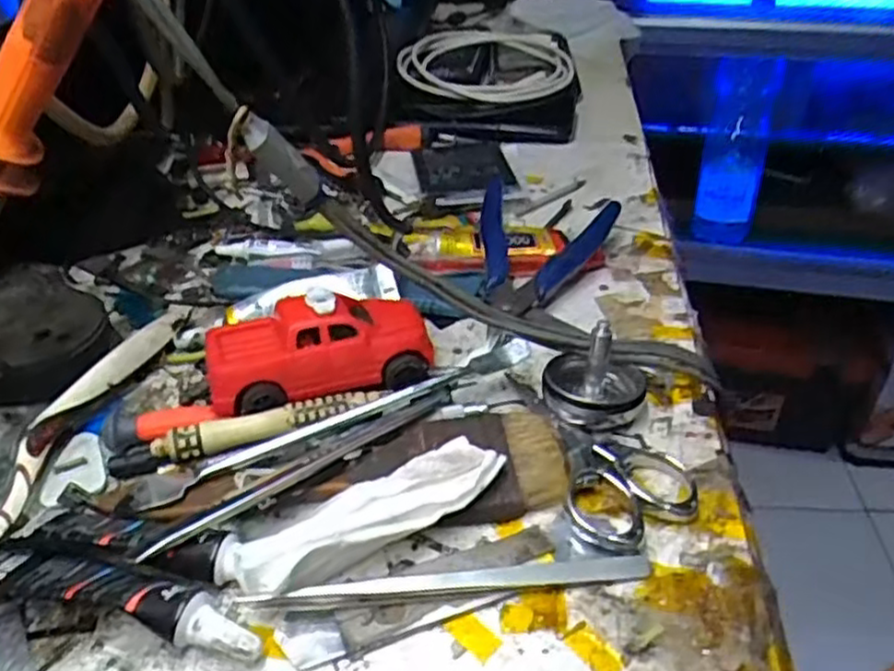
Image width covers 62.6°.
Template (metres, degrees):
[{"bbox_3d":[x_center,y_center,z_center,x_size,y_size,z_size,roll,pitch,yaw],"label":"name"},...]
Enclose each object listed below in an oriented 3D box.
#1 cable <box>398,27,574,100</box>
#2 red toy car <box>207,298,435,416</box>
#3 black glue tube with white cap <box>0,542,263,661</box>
[{"bbox_3d":[0.033,-0.232,0.625,0.143,0.031,0.165,1,38,6],"label":"cable"},{"bbox_3d":[-0.055,0.004,0.315,0.091,0.034,0.047,-14,39,-13],"label":"red toy car"},{"bbox_3d":[-0.107,0.084,0.238,0.105,0.017,0.021,8,39,14],"label":"black glue tube with white cap"}]

